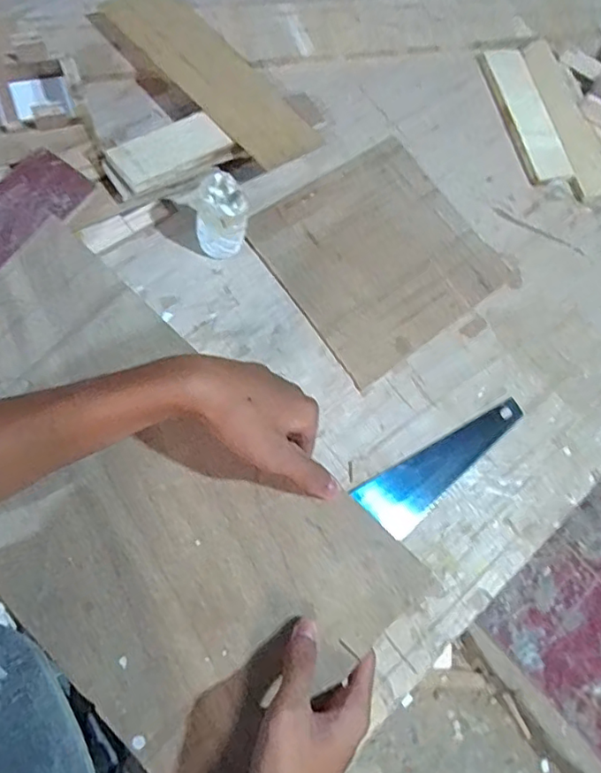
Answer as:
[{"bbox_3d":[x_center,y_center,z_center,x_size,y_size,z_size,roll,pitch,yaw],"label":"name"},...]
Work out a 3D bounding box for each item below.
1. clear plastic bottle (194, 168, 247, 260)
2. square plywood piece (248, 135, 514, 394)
[{"bbox_3d":[-0.106,-0.227,0.757,0.068,0.104,0.065,-9,76,-12],"label":"clear plastic bottle"},{"bbox_3d":[0.119,-0.201,0.852,0.313,0.009,0.300,-35,82,-16],"label":"square plywood piece"}]

